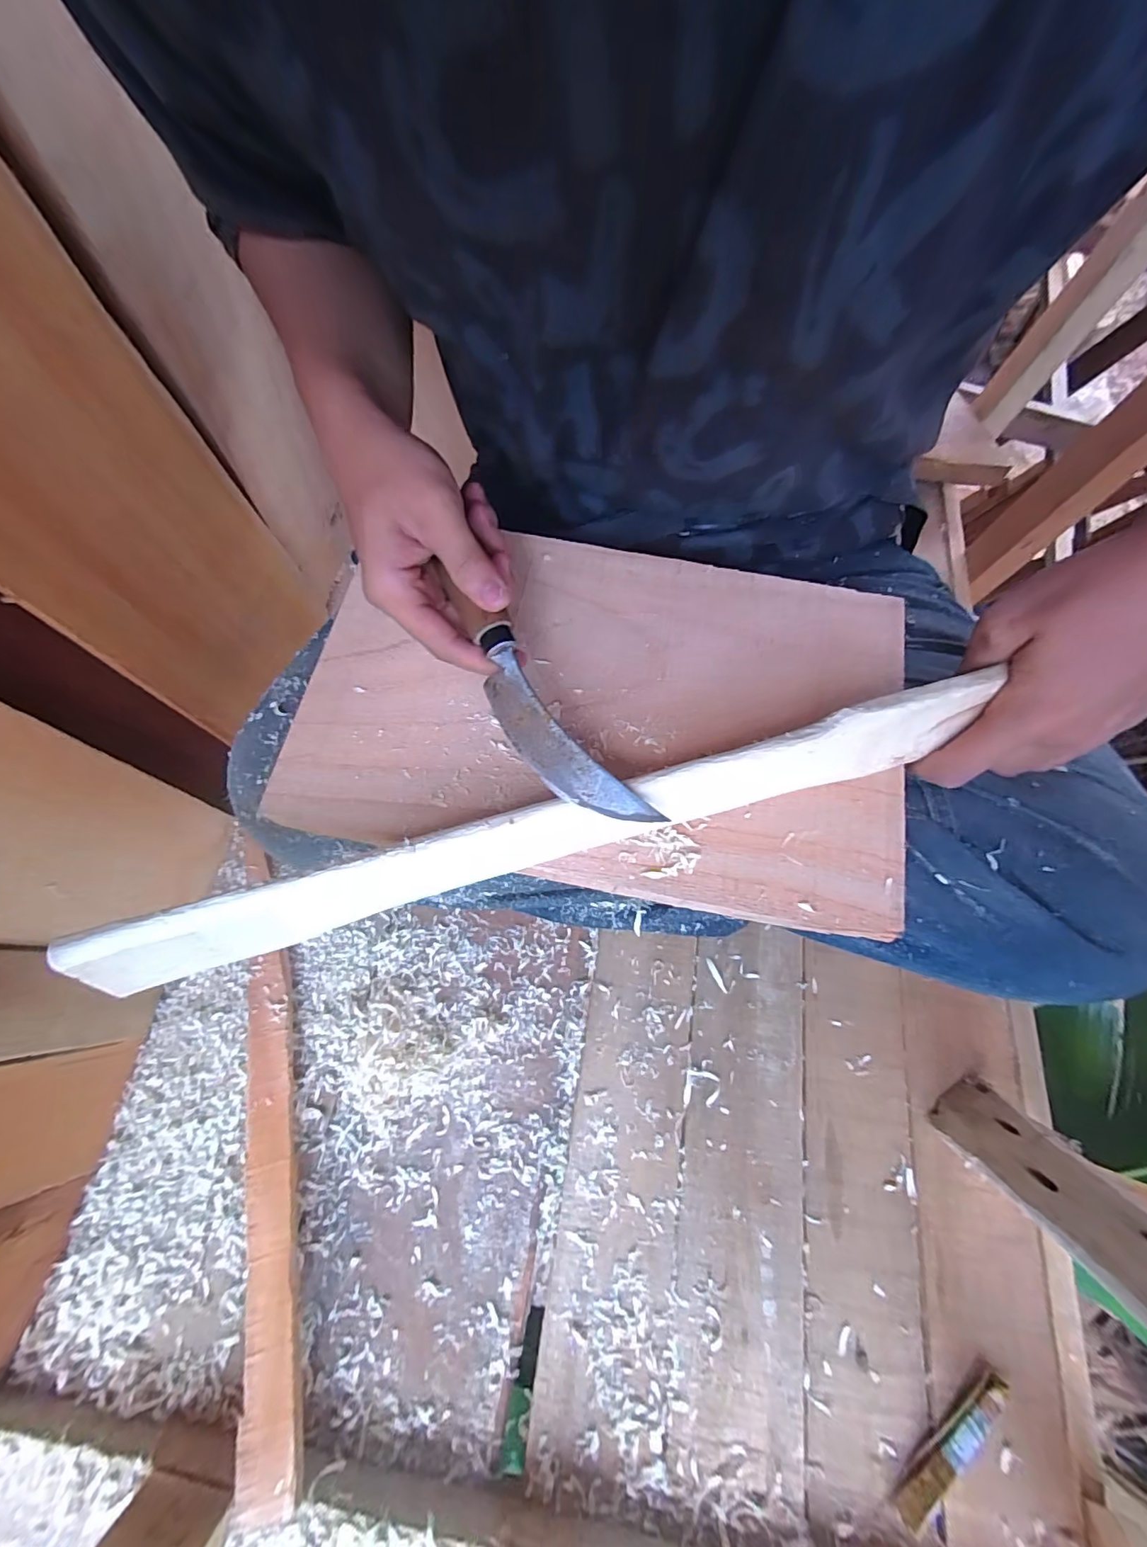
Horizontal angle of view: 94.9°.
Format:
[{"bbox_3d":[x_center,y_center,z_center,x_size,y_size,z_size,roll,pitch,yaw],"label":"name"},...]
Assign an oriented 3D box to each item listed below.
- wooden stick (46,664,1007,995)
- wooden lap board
[{"bbox_3d":[-0.008,0.028,0.245,0.413,0.047,0.024,-16,70,-3],"label":"wooden stick"},{"bbox_3d":[0.015,-0.041,0.293,0.322,0.016,0.203,11,68,2],"label":"wooden lap board"}]

